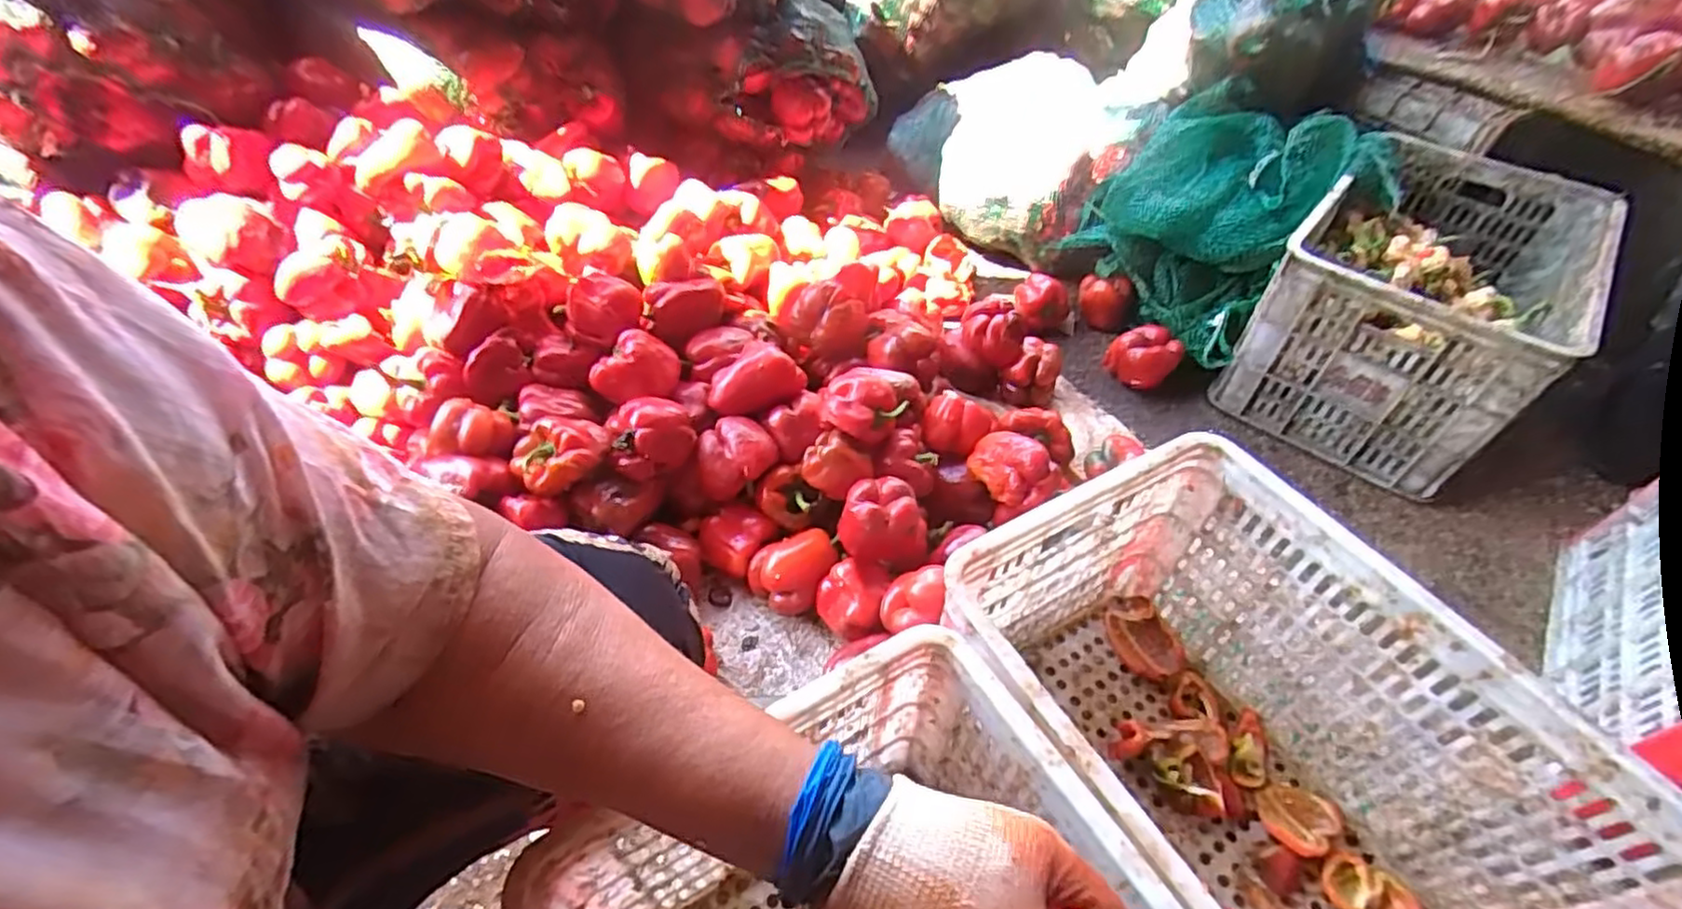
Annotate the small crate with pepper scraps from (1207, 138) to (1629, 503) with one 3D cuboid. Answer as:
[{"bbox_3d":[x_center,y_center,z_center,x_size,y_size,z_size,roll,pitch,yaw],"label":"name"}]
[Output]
[{"bbox_3d":[0.893,-0.238,1.117,0.330,0.288,0.497,34,55,26],"label":"small crate with pepper scraps"}]

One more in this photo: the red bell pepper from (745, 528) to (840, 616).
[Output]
[{"bbox_3d":[-0.057,0.142,0.881,0.088,0.068,0.097,34,55,25],"label":"red bell pepper"}]

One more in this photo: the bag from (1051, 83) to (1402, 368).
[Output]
[{"bbox_3d":[0.652,-0.420,1.213,0.417,0.235,0.370,-28,54,-25],"label":"bag"}]

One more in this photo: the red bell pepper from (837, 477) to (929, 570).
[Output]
[{"bbox_3d":[0.053,0.081,0.841,0.106,0.086,0.076,9,48,6],"label":"red bell pepper"}]

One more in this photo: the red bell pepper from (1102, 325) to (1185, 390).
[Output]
[{"bbox_3d":[0.501,-0.159,1.175,0.102,0.073,0.093,-8,49,-9],"label":"red bell pepper"}]

